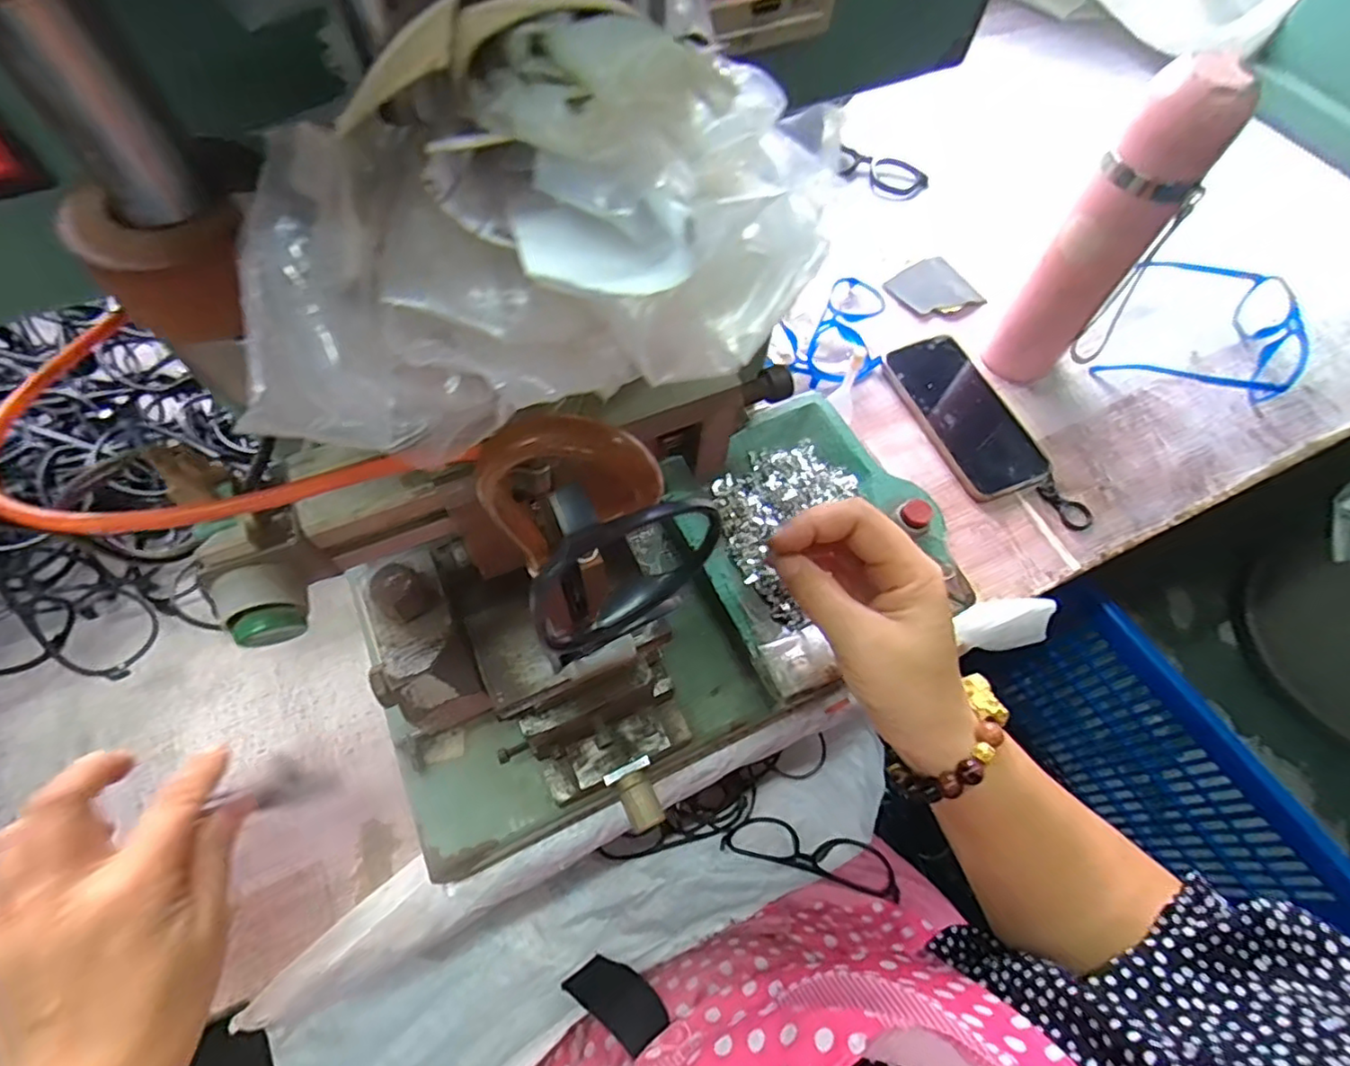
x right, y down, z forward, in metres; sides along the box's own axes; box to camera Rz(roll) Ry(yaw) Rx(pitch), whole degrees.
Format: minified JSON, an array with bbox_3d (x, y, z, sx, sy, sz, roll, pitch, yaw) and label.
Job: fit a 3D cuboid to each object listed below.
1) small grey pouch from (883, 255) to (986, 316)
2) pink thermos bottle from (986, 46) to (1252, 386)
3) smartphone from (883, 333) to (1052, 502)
[{"bbox_3d":[0.256,-0.239,0.615,0.078,0.019,0.066,-31,68,-15],"label":"small grey pouch"},{"bbox_3d":[0.319,-0.220,0.476,0.065,0.236,0.067,34,68,15],"label":"pink thermos bottle"},{"bbox_3d":[0.254,-0.104,0.546,0.087,0.015,0.157,-19,65,-10],"label":"smartphone"}]

